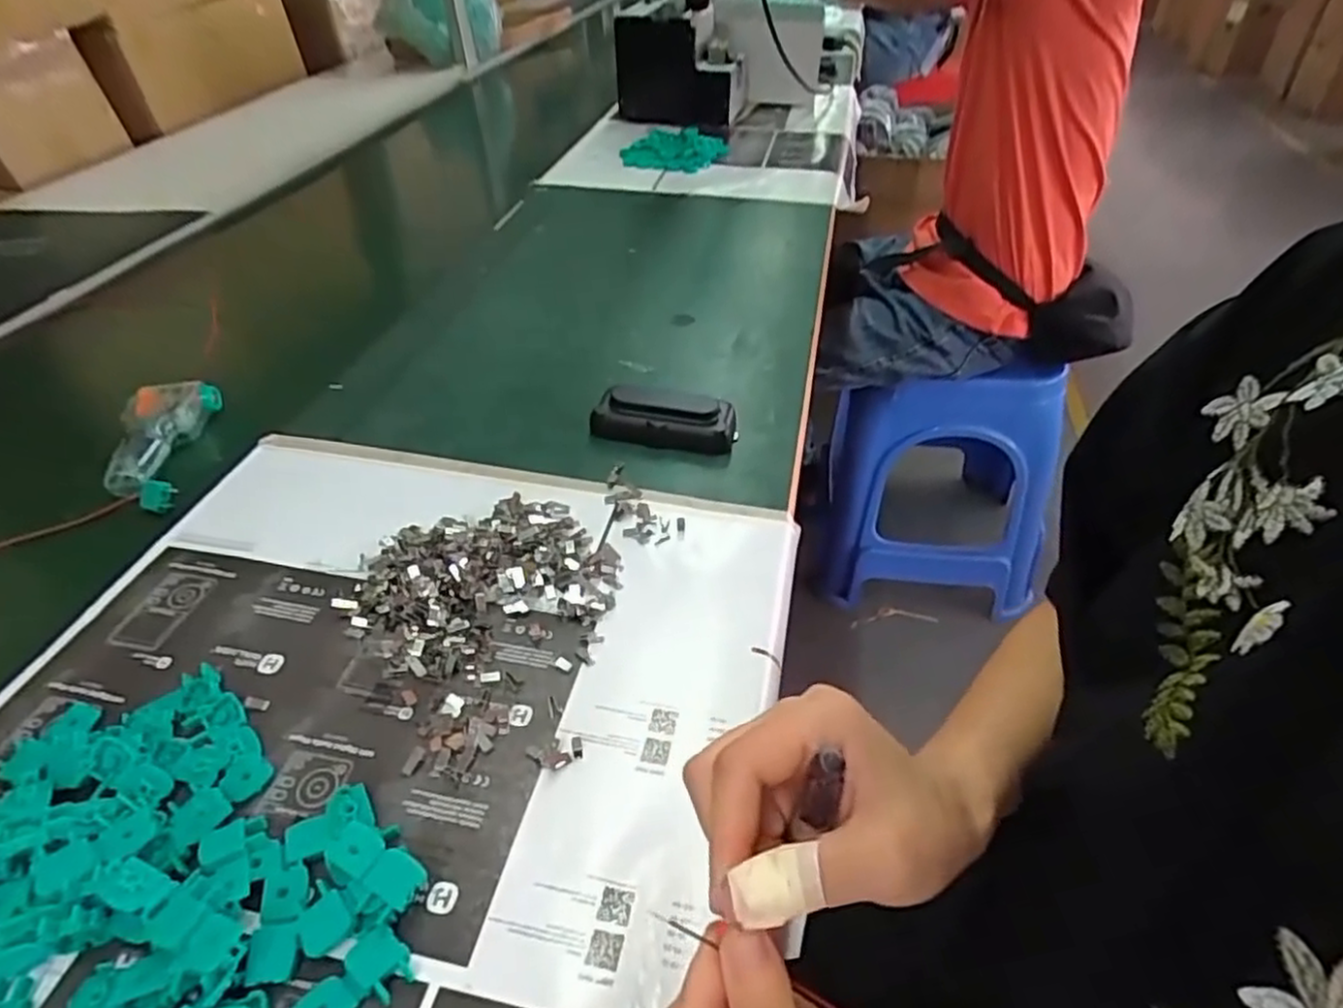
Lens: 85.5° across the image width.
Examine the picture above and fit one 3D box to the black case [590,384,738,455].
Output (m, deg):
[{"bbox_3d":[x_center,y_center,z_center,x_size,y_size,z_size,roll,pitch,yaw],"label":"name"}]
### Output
[{"bbox_3d":[-0.005,-0.068,0.559,0.107,0.034,0.042,8,43,13],"label":"black case"}]

